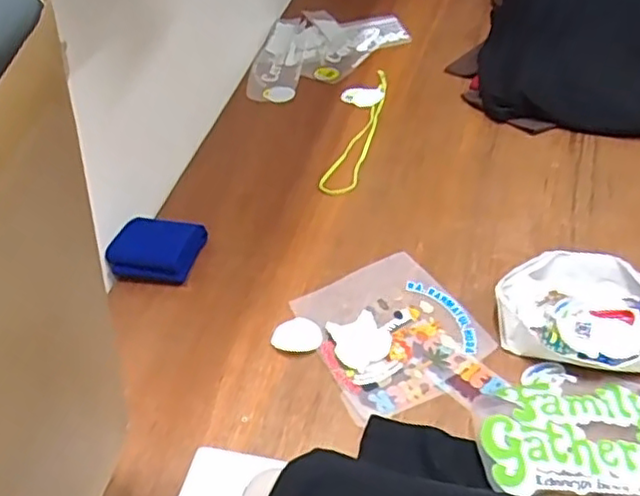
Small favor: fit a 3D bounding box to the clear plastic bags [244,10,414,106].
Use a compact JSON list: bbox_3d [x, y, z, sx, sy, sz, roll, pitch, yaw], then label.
[{"bbox_3d":[-0.018,-0.420,1.341,0.350,0.015,0.260,-31,50,-22],"label":"clear plastic bags"}]

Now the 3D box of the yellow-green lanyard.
[{"bbox_3d":[0.061,-0.214,1.128,0.077,0.013,0.364,6,47,13],"label":"yellow-green lanyard"}]

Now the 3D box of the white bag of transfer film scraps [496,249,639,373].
[{"bbox_3d":[0.318,0.074,0.792,0.186,0.049,0.148,12,48,18],"label":"white bag of transfer film scraps"}]

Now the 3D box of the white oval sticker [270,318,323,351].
[{"bbox_3d":[-0.028,0.110,0.828,0.063,0.007,0.052,8,47,14],"label":"white oval sticker"}]

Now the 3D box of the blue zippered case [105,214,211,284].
[{"bbox_3d":[-0.238,-0.001,0.942,0.117,0.038,0.118,7,47,14],"label":"blue zippered case"}]

